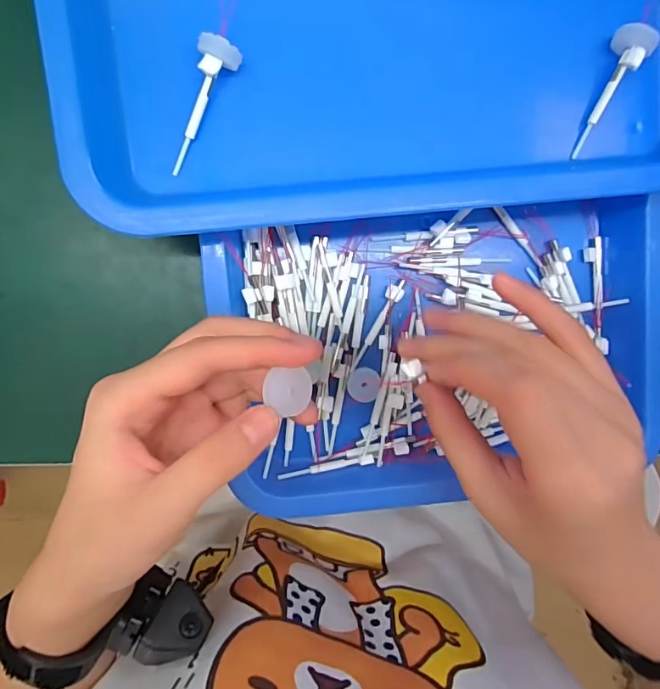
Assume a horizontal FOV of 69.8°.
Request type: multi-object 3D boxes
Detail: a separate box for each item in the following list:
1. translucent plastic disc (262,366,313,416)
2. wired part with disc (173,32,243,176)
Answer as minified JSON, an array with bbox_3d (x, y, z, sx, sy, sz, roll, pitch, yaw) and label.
[{"bbox_3d":[-0.015,0.019,0.183,0.020,0.004,0.017,-7,95,-40],"label":"translucent plastic disc"},{"bbox_3d":[-0.064,-0.117,0.236,0.018,0.012,0.067,23,110,-6],"label":"wired part with disc"}]

